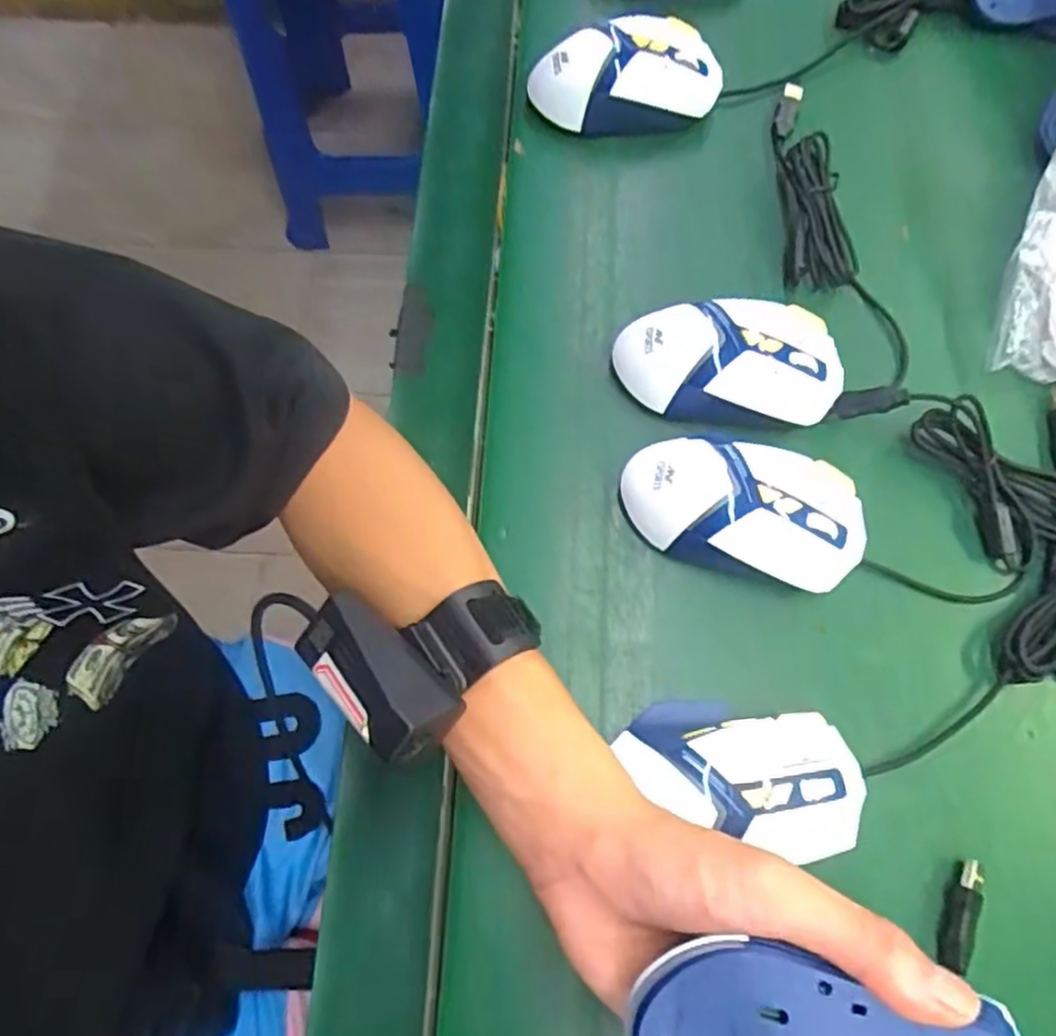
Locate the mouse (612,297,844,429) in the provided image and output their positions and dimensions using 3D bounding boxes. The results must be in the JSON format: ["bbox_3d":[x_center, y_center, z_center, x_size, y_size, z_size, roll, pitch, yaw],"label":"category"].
[{"bbox_3d":[0.111,-0.085,0.386,0.121,0.041,0.063,6,70,2],"label":"mouse"}]

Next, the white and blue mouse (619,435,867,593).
[{"bbox_3d":[0.111,-0.005,0.364,0.121,0.041,0.062,15,71,5],"label":"white and blue mouse"}]

